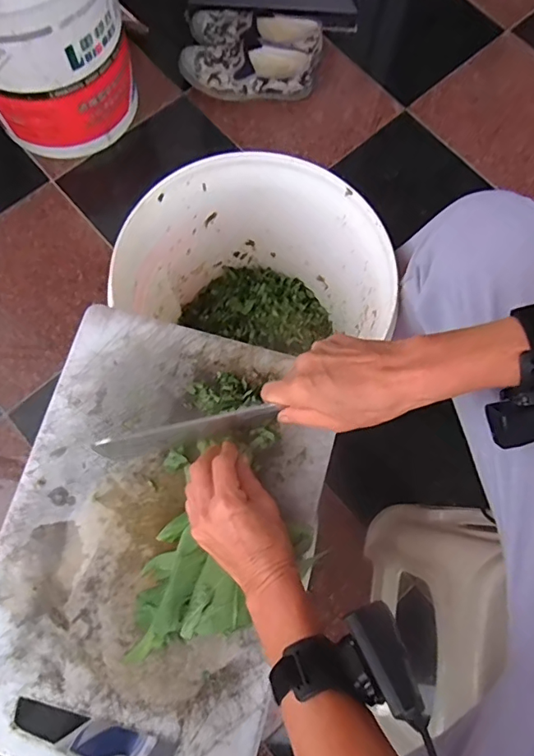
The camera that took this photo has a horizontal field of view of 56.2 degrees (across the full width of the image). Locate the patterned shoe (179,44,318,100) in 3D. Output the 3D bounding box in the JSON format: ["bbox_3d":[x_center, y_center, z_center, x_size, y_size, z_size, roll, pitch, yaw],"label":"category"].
[{"bbox_3d":[-0.040,-0.579,0.947,0.252,0.069,0.089,7,74,0],"label":"patterned shoe"}]

